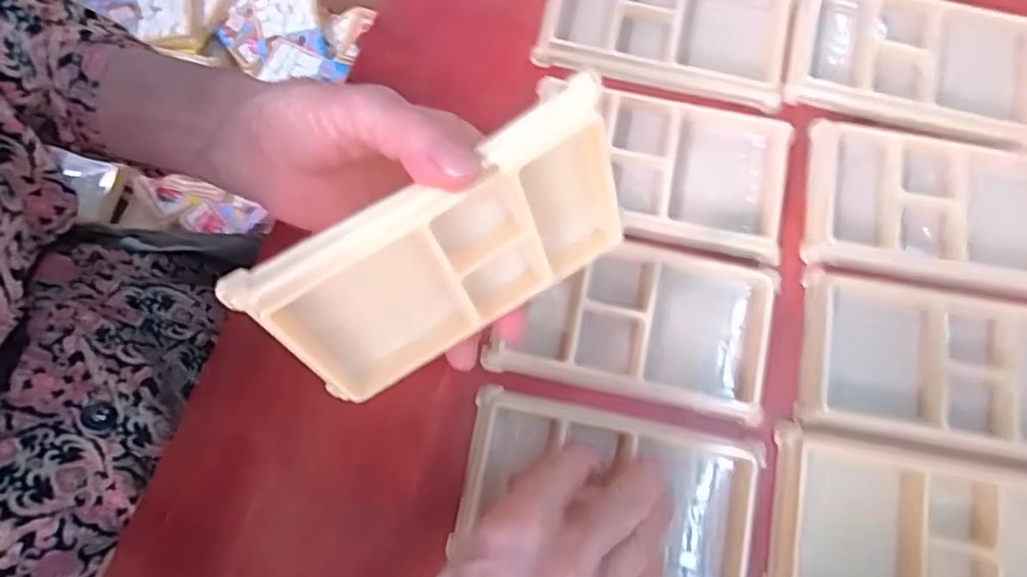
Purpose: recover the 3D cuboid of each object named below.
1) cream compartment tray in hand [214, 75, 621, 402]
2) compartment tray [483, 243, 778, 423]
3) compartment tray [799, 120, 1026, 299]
[{"bbox_3d":[-0.021,-0.011,0.214,0.128,0.075,0.013,-29,55,-7],"label":"cream compartment tray in hand"},{"bbox_3d":[0.062,0.015,0.298,0.133,0.013,0.077,12,76,4],"label":"compartment tray"},{"bbox_3d":[0.224,-0.041,0.310,0.135,0.011,0.079,10,76,4],"label":"compartment tray"}]

